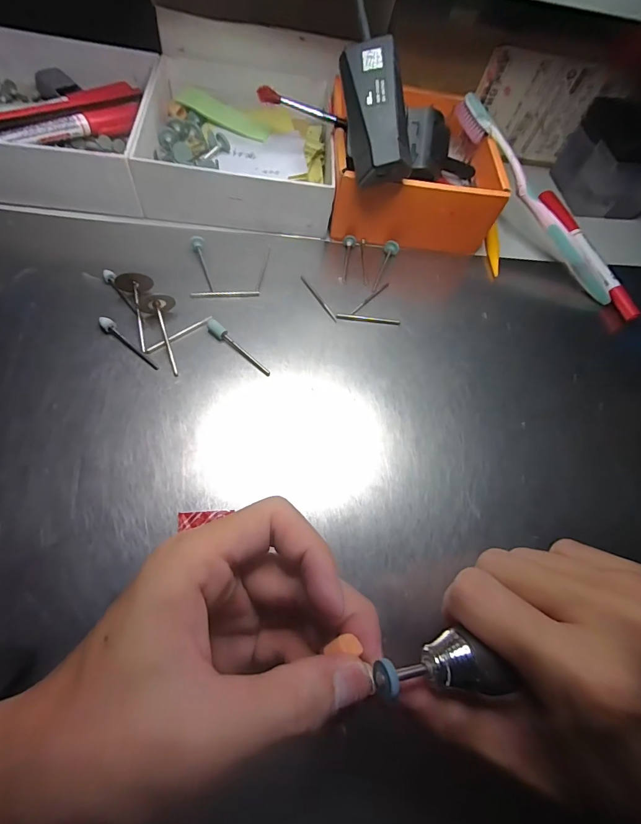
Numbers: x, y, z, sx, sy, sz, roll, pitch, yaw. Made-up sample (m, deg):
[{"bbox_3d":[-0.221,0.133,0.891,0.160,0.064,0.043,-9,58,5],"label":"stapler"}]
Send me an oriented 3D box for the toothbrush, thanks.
[{"bbox_3d":[0.164,-0.158,0.290,0.013,0.015,0.184,-40,95,-16],"label":"toothbrush"}]

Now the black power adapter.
[{"bbox_3d":[0.033,-0.173,0.221,0.033,0.024,0.069,-12,100,-7],"label":"black power adapter"}]

